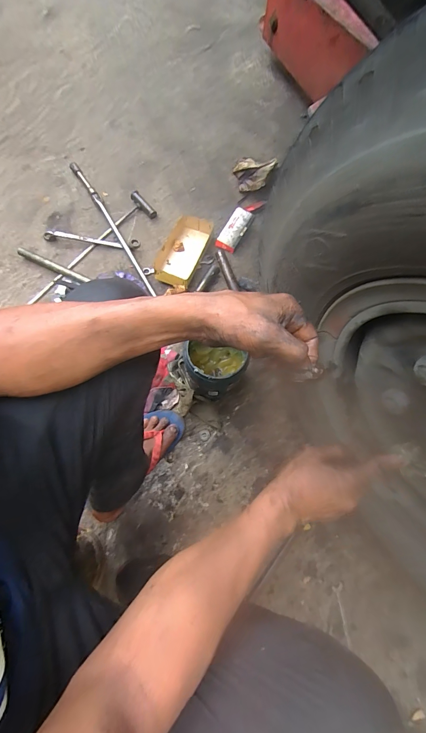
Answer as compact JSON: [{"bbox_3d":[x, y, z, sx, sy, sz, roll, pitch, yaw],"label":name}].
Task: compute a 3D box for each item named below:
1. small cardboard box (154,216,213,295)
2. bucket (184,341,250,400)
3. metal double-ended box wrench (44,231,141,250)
[{"bbox_3d":[-0.086,-0.329,0.885,0.111,0.043,0.213,25,73,7],"label":"small cardboard box"},{"bbox_3d":[-0.001,0.000,0.709,0.116,0.180,0.116,0,72,-1],"label":"bucket"},{"bbox_3d":[-0.338,-0.355,0.882,0.266,0.026,0.020,4,72,-1],"label":"metal double-ended box wrench"}]

